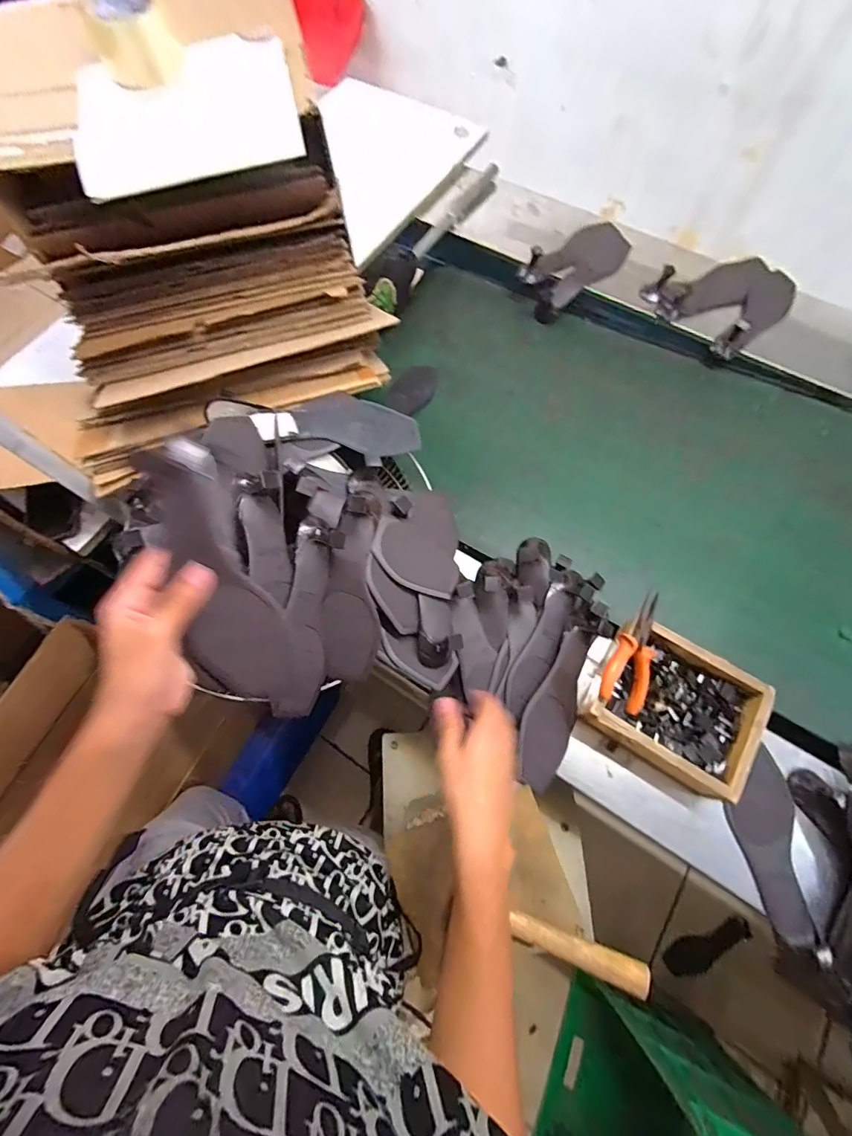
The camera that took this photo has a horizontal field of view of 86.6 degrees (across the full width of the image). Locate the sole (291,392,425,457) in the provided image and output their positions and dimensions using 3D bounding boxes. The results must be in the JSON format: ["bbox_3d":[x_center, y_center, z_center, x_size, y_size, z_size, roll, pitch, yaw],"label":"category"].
[{"bbox_3d":[-0.090,-0.196,0.622,0.164,0.008,0.070,14,85,-8],"label":"sole"}]

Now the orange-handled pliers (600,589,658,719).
[{"bbox_3d":[0.263,0.101,0.568,0.059,0.035,0.152,20,71,9],"label":"orange-handled pliers"}]

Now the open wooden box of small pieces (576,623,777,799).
[{"bbox_3d":[0.308,0.169,0.573,0.186,0.078,0.159,31,73,13],"label":"open wooden box of small pieces"}]

